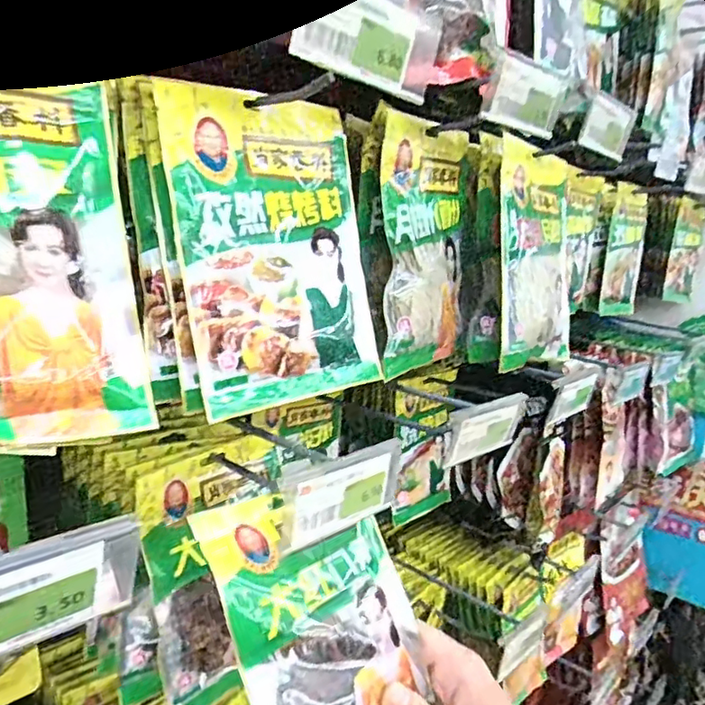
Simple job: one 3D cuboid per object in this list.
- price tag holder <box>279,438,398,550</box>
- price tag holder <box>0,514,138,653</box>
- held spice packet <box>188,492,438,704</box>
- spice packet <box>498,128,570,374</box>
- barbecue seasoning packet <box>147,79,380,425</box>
[{"bbox_3d":[-0.009,0.083,0.367,0.021,0.044,0.096,14,16,42],"label":"price tag holder"},{"bbox_3d":[-0.131,0.096,0.229,0.094,0.039,0.014,-8,16,-43],"label":"price tag holder"},{"bbox_3d":[-0.013,0.170,0.367,0.123,0.179,0.027,-11,-15,-39],"label":"held spice packet"},{"bbox_3d":[0.192,-0.099,0.612,0.016,0.217,0.152,0,2,42],"label":"spice packet"},{"bbox_3d":[-0.046,-0.068,0.386,0.137,0.193,0.008,-12,4,-42],"label":"barbecue seasoning packet"}]

